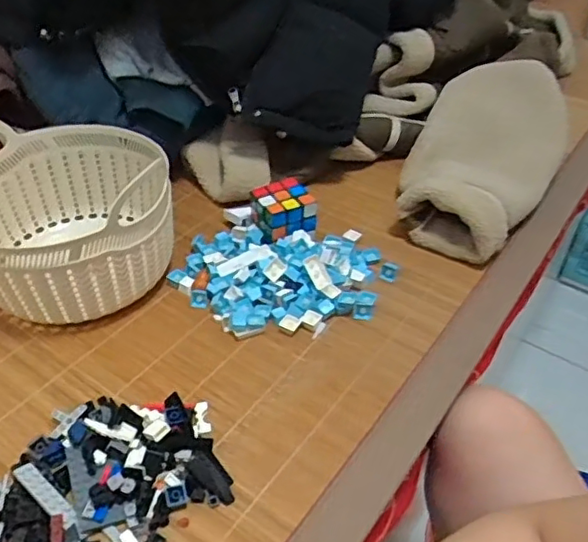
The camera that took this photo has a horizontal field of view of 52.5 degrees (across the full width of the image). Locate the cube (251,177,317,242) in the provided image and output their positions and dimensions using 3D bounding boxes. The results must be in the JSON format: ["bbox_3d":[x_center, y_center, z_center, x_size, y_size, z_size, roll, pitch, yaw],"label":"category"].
[{"bbox_3d":[-0.013,-0.066,0.715,0.063,0.064,0.065,-19,46,-21],"label":"cube"}]

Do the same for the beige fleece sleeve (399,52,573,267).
[{"bbox_3d":[0.261,-0.167,0.799,0.174,0.090,0.392,23,46,22],"label":"beige fleece sleeve"}]

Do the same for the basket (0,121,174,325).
[{"bbox_3d":[-0.240,-0.056,0.643,0.210,0.131,0.221,-25,48,-26],"label":"basket"}]

